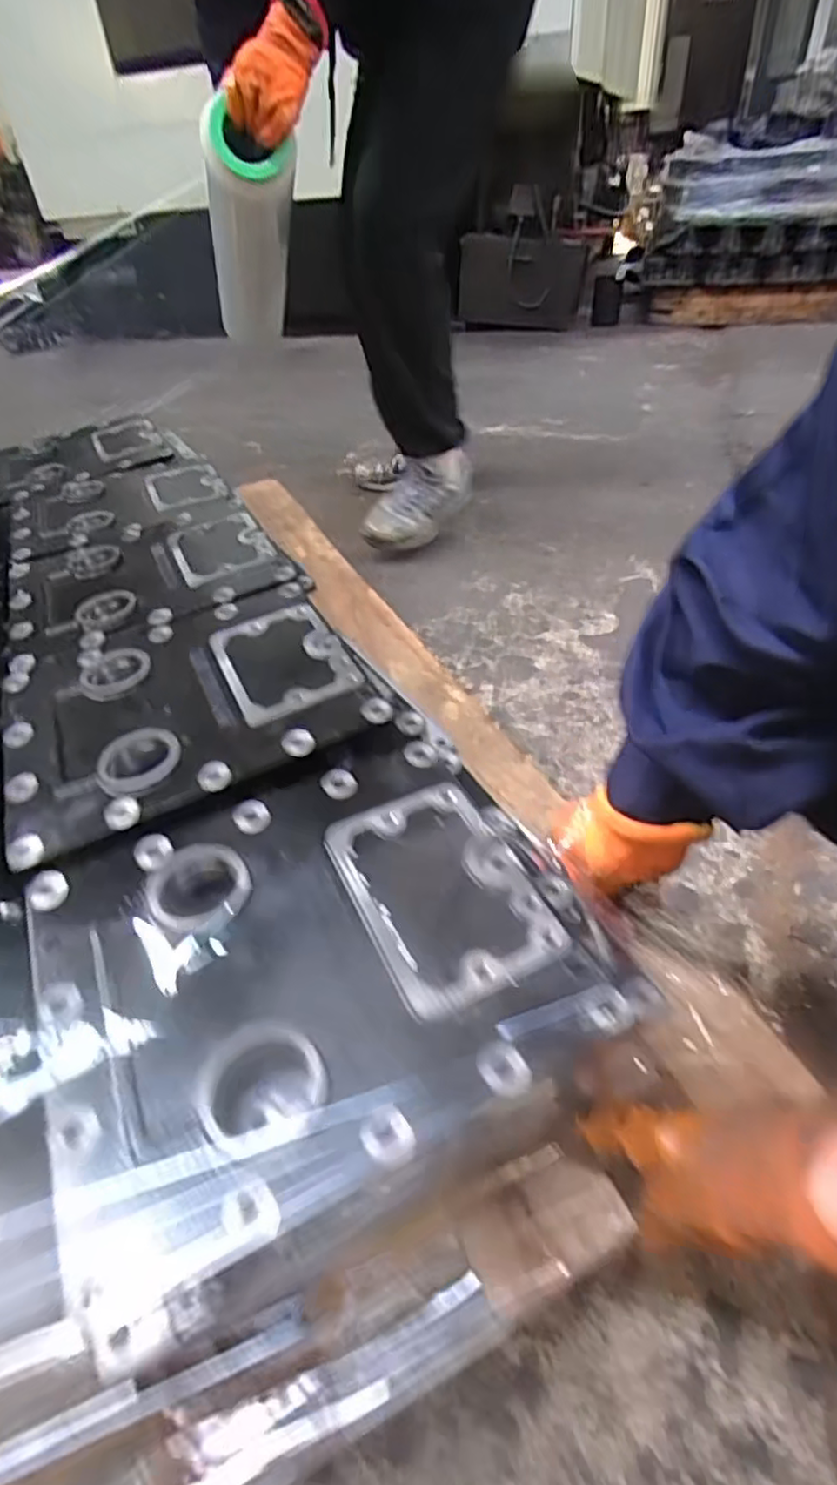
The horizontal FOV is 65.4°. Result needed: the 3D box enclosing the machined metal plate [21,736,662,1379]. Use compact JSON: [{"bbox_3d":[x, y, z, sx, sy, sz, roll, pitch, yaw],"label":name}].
[{"bbox_3d":[-0.047,0.101,0.335,0.261,0.033,0.221,-24,49,-21],"label":"machined metal plate"}]

